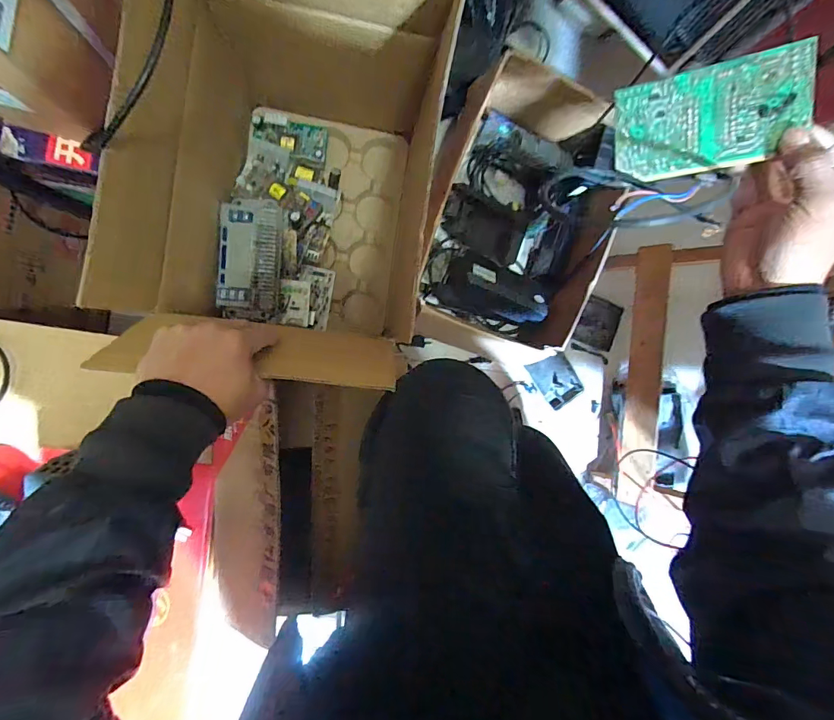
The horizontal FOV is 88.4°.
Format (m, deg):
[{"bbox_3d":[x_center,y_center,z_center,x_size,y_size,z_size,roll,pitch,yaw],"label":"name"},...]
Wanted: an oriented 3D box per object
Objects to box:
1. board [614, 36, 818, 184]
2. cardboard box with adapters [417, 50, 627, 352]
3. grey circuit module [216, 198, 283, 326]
[{"bbox_3d":[0.240,-0.200,0.357,0.134,0.005,0.080,0,103,30],"label":"board"},{"bbox_3d":[0.173,-0.242,0.741,0.242,0.185,0.389,11,92,-10],"label":"cardboard box with adapters"},{"bbox_3d":[-0.250,-0.152,0.642,0.089,0.038,0.182,4,93,-9],"label":"grey circuit module"}]

